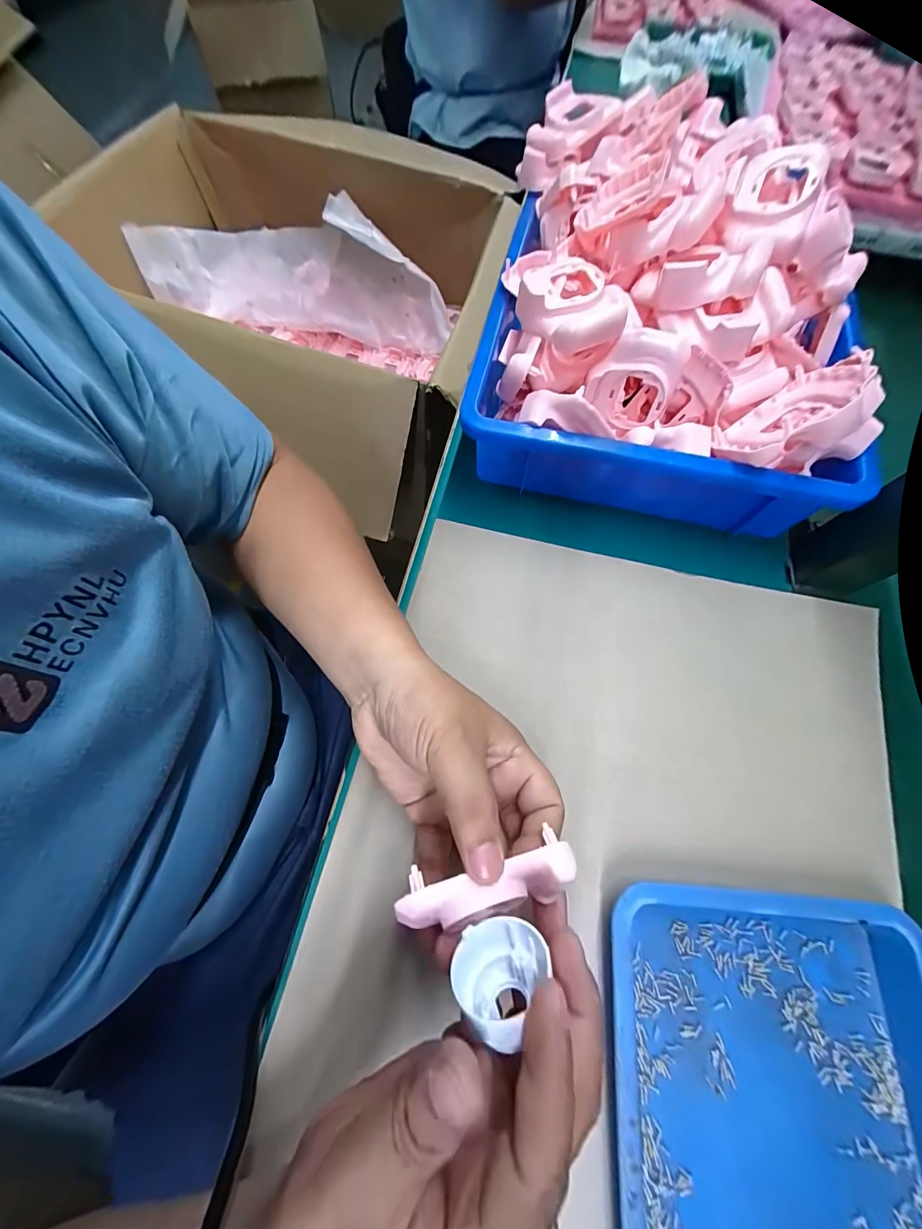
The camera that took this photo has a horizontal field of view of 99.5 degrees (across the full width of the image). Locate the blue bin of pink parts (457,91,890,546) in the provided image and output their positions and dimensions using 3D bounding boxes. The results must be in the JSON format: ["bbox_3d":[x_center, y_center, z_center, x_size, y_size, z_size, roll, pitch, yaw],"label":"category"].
[{"bbox_3d":[0.165,-0.254,0.329,0.271,0.135,0.338,11,69,5],"label":"blue bin of pink parts"}]

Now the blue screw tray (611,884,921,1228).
[{"bbox_3d":[0.169,0.261,0.192,0.187,0.026,0.211,4,69,2],"label":"blue screw tray"}]

